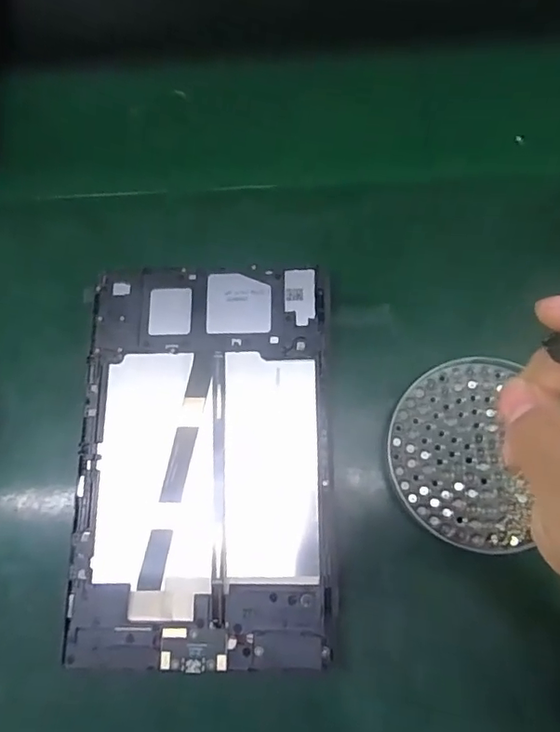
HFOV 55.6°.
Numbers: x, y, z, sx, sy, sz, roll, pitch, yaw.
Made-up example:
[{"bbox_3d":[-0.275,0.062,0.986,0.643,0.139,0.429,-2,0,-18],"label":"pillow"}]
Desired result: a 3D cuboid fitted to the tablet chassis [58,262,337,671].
[{"bbox_3d":[-0.045,0.052,0.324,0.152,0.007,0.236,0,75,3],"label":"tablet chassis"}]

